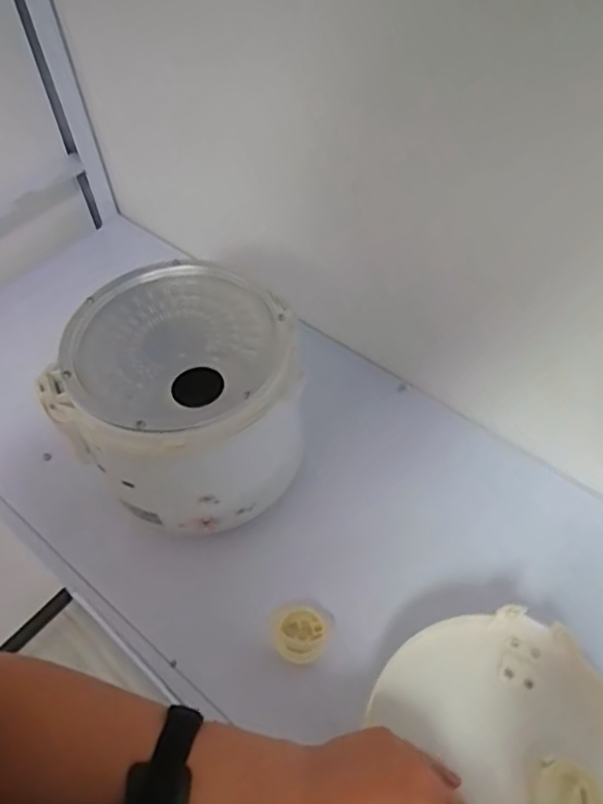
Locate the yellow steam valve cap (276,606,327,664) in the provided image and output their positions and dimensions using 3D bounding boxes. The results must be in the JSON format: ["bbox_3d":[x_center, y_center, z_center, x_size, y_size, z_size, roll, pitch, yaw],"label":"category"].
[{"bbox_3d":[-0.001,0.208,0.546,0.045,0.022,0.046,0,56,1],"label":"yellow steam valve cap"}]

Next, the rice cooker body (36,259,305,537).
[{"bbox_3d":[-0.106,-0.001,0.561,0.199,0.148,0.188,32,62,21],"label":"rice cooker body"}]

